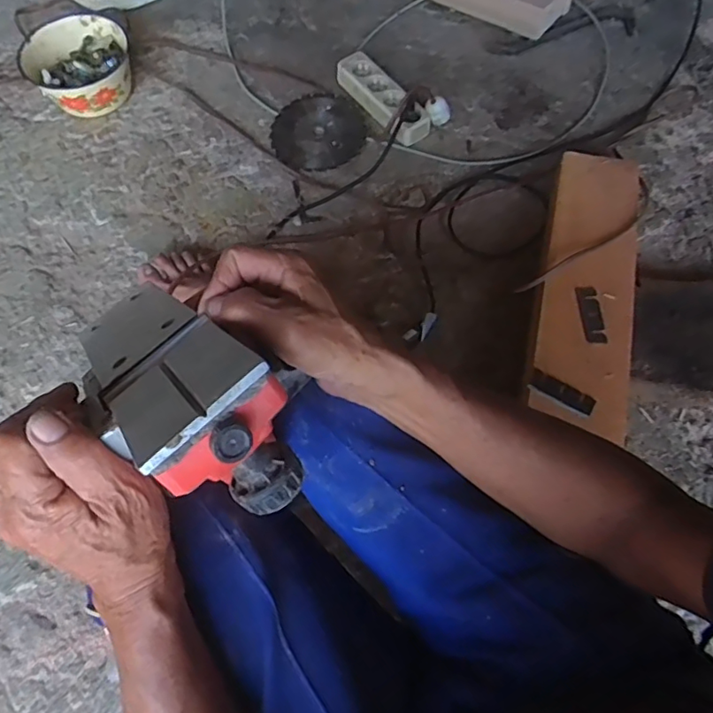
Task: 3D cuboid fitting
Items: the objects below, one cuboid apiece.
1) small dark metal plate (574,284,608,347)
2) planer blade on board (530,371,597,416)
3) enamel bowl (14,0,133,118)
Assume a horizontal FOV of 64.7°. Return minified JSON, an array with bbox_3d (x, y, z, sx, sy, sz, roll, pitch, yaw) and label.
[{"bbox_3d":[0.317,-0.056,0.759,0.031,0.004,0.086,-5,71,-2],"label":"small dark metal plate"},{"bbox_3d":[0.259,0.046,0.708,0.082,0.008,0.030,30,69,12],"label":"planer blade on board"},{"bbox_3d":[-0.498,-0.529,1.018,0.184,0.093,0.208,-15,67,-7],"label":"enamel bowl"}]

